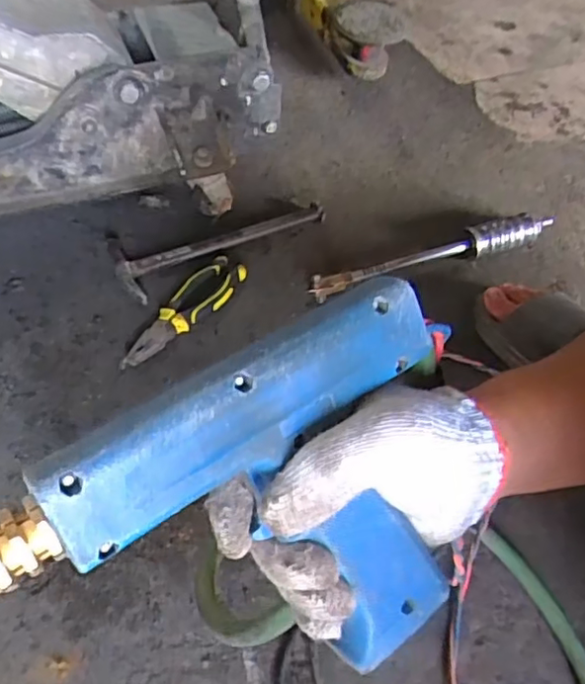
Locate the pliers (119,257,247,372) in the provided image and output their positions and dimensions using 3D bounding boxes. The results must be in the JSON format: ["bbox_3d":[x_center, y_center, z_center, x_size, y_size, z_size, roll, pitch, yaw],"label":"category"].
[{"bbox_3d":[-0.134,-0.040,0.777,0.054,0.022,0.201,31,55,18],"label":"pliers"}]

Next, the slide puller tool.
[{"bbox_3d":[0.199,-0.120,0.841,0.369,0.050,0.032,-16,55,-15],"label":"slide puller tool"}]

